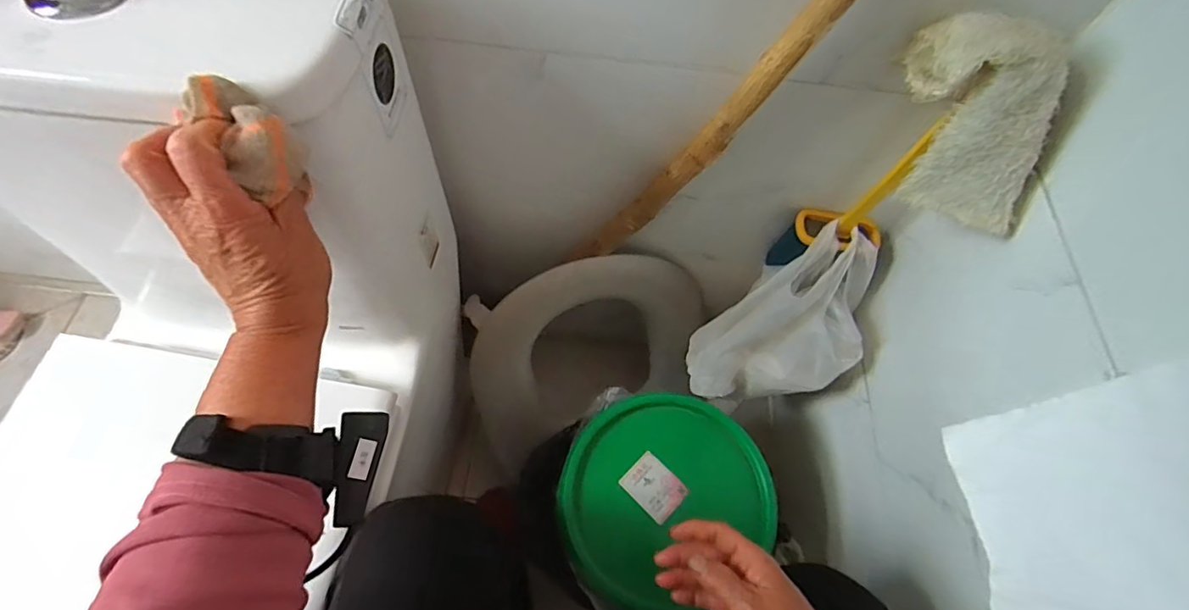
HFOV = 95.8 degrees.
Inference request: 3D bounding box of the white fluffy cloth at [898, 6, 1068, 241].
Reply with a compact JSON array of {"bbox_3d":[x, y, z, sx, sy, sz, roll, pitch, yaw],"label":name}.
[{"bbox_3d":[0.303,-0.143,0.422,0.148,0.143,0.055,28,65,10],"label":"white fluffy cloth"}]

